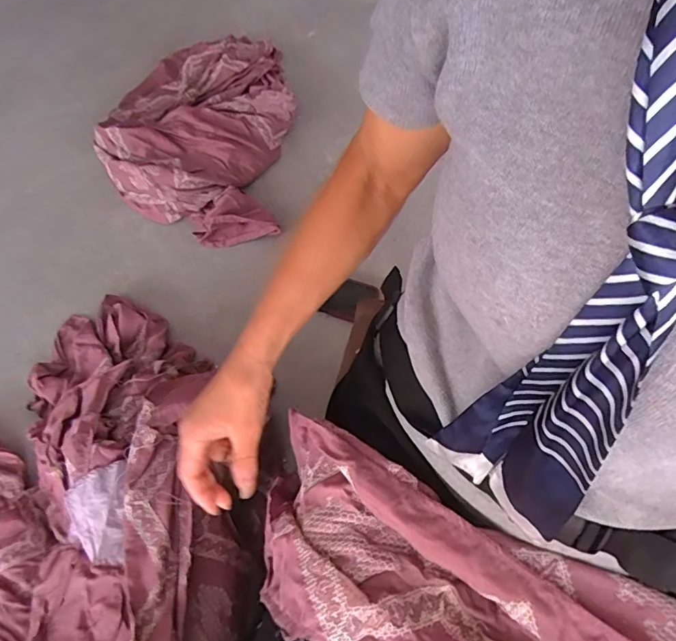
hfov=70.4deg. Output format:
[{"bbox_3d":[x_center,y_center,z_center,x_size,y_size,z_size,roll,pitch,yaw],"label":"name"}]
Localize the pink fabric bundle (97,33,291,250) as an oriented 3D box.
[{"bbox_3d":[-0.289,-0.423,1.047,0.362,0.125,0.569,2,60,3],"label":"pink fabric bundle"}]

